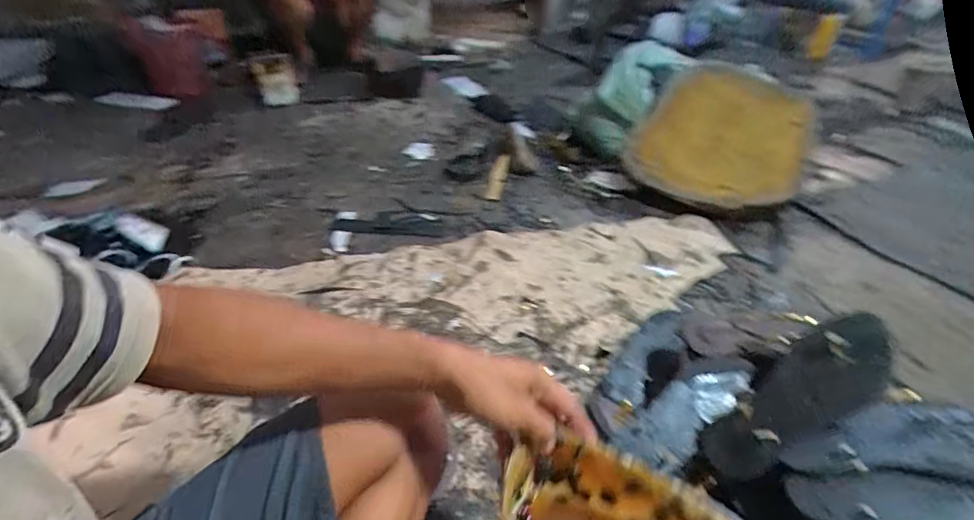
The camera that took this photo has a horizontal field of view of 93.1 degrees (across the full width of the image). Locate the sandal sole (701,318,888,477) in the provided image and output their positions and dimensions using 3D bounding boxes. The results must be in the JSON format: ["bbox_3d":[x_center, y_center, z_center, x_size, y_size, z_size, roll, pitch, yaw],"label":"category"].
[{"bbox_3d":[0.342,0.151,0.520,0.227,0.033,0.093,-44,30,13],"label":"sandal sole"}]

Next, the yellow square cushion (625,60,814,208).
[{"bbox_3d":[0.619,-0.308,1.204,0.430,0.335,0.050,21,13,-2],"label":"yellow square cushion"}]

